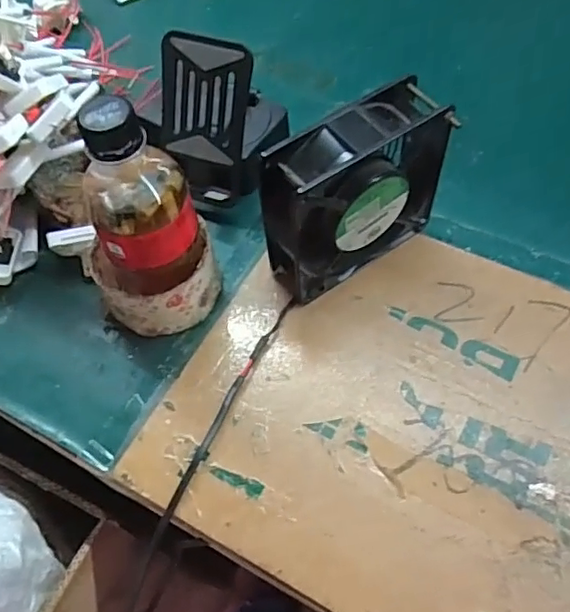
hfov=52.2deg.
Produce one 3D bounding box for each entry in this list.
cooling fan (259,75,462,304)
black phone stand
[{"bbox_3d":[0.047,-0.074,0.388,0.124,0.120,0.044,-32,64,-15],"label":"cooling fan"},{"bbox_3d":[-0.053,-0.147,0.441,0.071,0.110,0.105,27,64,17],"label":"black phone stand"}]

